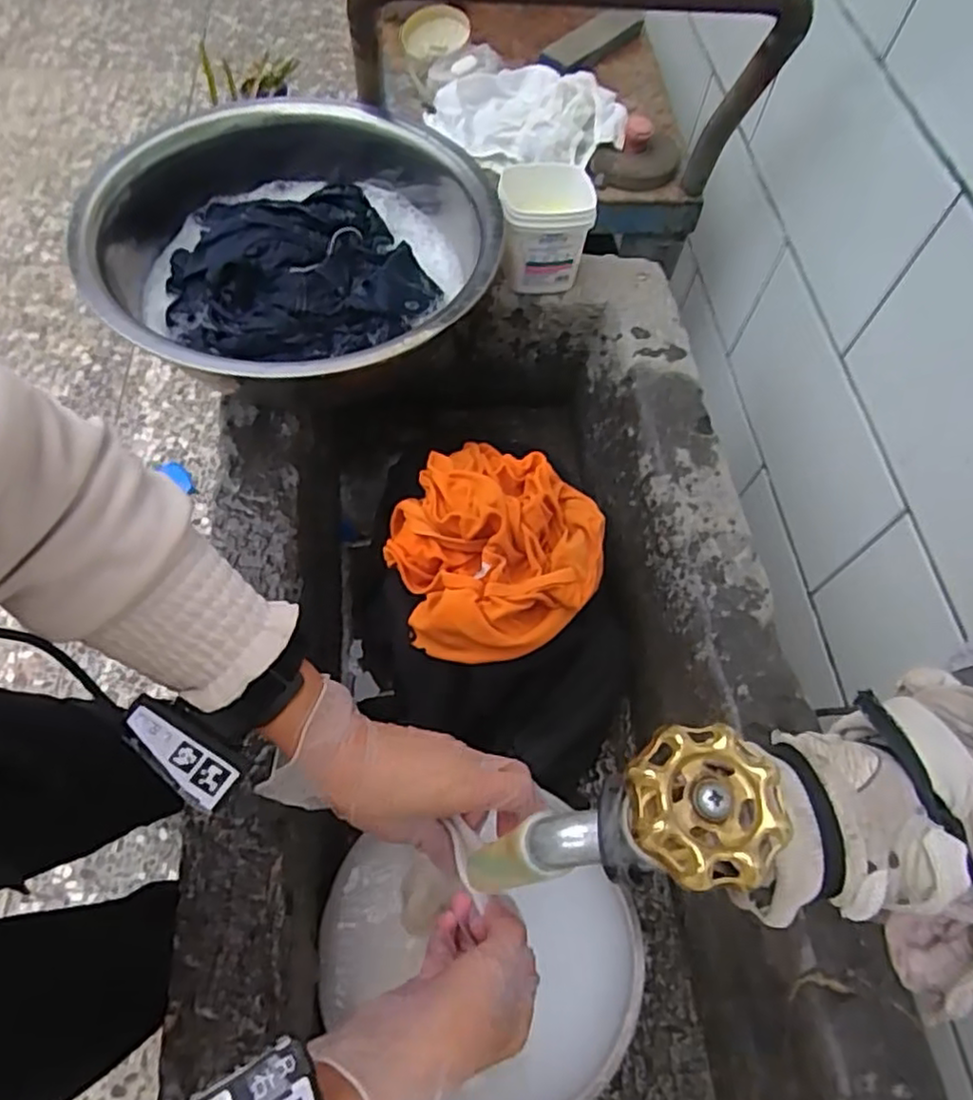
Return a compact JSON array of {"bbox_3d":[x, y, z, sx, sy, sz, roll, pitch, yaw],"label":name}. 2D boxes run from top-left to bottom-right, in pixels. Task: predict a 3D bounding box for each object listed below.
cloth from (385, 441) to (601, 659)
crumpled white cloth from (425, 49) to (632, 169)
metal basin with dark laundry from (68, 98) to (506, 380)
[{"bbox_3d":[0.009,-0.015,0.580,0.184,0.073,0.210,15,61,4],"label":"cloth"},{"bbox_3d":[0.051,-0.599,0.922,0.266,0.059,0.189,3,61,-2],"label":"crumpled white cloth"},{"bbox_3d":[-0.183,-0.280,0.646,0.364,0.121,0.358,2,61,-3],"label":"metal basin with dark laundry"}]

